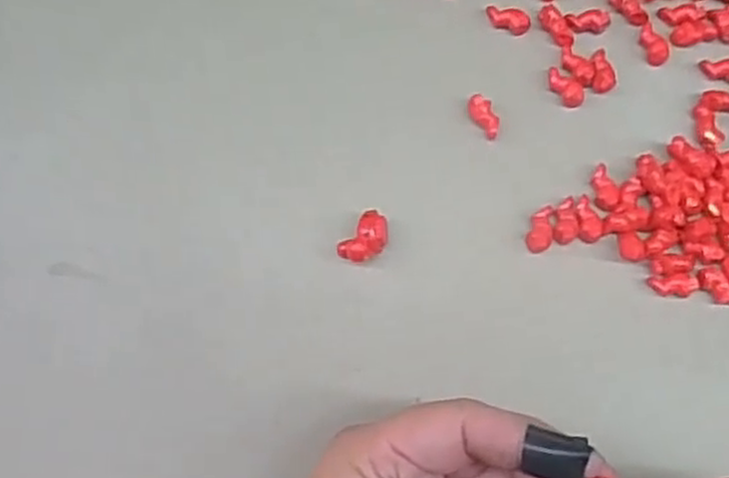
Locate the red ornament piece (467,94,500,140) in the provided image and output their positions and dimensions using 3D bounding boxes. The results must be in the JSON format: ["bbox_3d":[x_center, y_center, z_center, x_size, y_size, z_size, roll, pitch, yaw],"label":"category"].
[{"bbox_3d":[0.048,-0.048,0.305,0.010,0.007,0.018,-26,78,-8],"label":"red ornament piece"}]

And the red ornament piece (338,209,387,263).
[{"bbox_3d":[0.001,0.001,0.289,0.013,0.013,0.021,35,77,7],"label":"red ornament piece"}]

